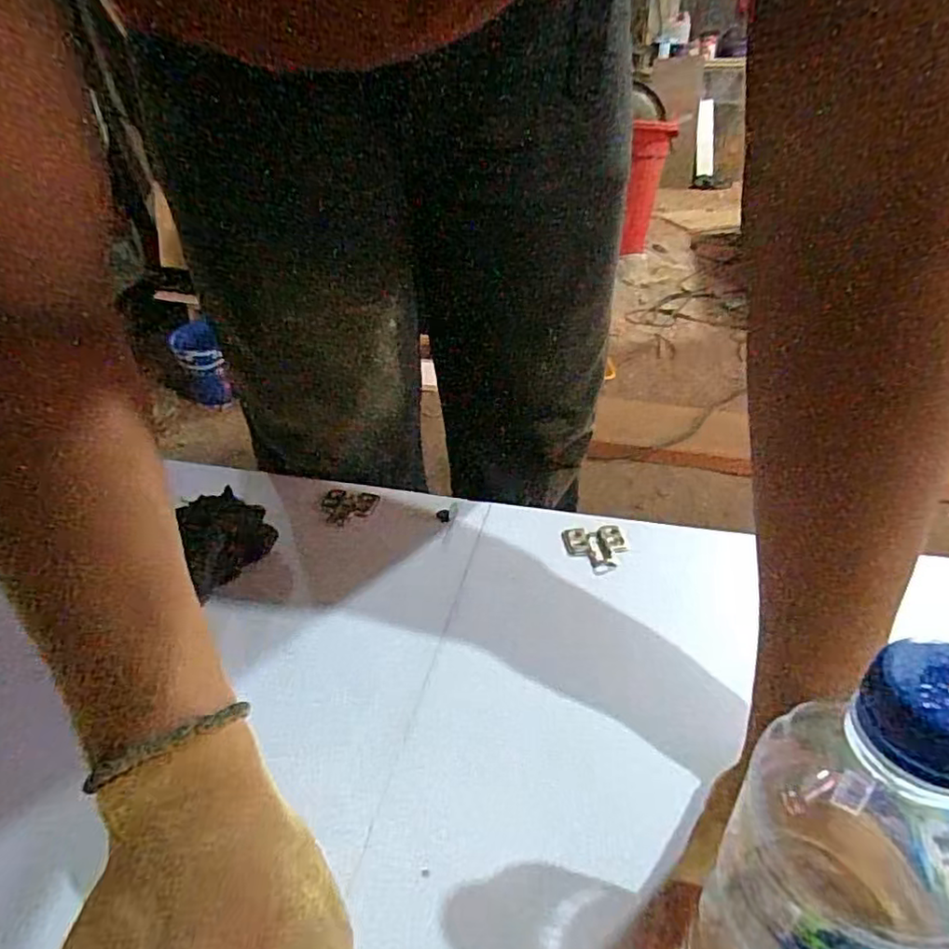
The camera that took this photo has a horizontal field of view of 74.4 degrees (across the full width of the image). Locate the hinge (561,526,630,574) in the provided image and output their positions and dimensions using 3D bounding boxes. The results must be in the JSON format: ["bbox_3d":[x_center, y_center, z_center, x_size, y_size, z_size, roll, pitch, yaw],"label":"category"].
[{"bbox_3d":[0.106,0.063,0.531,0.057,0.007,0.053,0,34,0],"label":"hinge"}]

